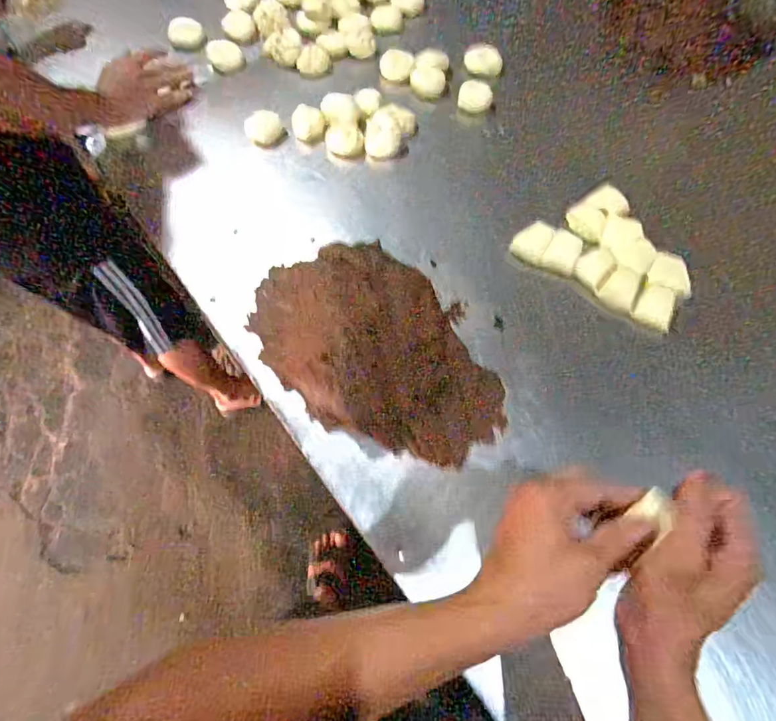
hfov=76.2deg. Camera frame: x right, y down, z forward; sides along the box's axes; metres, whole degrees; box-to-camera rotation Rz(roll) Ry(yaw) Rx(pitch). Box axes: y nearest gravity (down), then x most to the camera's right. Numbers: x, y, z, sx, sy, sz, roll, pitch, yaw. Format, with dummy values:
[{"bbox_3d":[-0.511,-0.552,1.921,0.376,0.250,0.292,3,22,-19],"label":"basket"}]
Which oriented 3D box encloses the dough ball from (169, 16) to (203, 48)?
[{"bbox_3d":[-0.364,-0.590,0.889,0.057,0.029,0.045,-23,67,-8],"label":"dough ball"}]

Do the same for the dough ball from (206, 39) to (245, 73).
[{"bbox_3d":[-0.290,-0.546,0.884,0.059,0.027,0.053,-20,66,-7],"label":"dough ball"}]

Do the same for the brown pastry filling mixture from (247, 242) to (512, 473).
[{"bbox_3d":[-0.018,-0.030,0.598,0.226,0.079,0.360,-41,70,-15],"label":"brown pastry filling mixture"}]

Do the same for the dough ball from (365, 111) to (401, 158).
[{"bbox_3d":[-0.007,-0.355,0.783,0.056,0.034,0.066,3,65,4],"label":"dough ball"}]

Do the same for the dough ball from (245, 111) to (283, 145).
[{"bbox_3d":[-0.198,-0.370,0.786,0.059,0.036,0.052,-19,66,-6],"label":"dough ball"}]

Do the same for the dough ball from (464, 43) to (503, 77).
[{"bbox_3d":[0.169,-0.531,0.873,0.068,0.033,0.043,8,66,6],"label":"dough ball"}]

